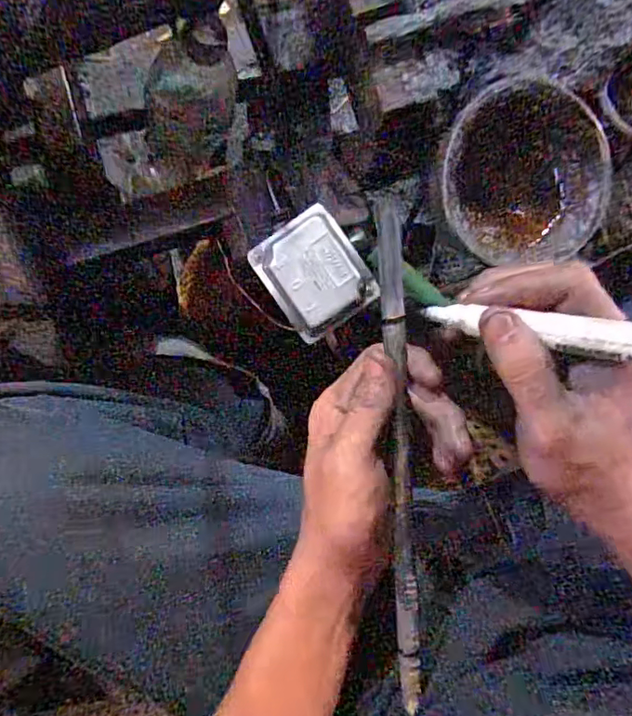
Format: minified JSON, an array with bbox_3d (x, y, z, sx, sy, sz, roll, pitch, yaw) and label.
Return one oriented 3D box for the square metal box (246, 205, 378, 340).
[{"bbox_3d":[-0.001,-0.067,0.418,0.072,0.035,0.086,-32,86,1],"label":"square metal box"}]

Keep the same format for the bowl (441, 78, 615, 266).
[{"bbox_3d":[0.148,-0.131,0.391,0.114,0.044,0.115,0,87,3],"label":"bowl"}]

